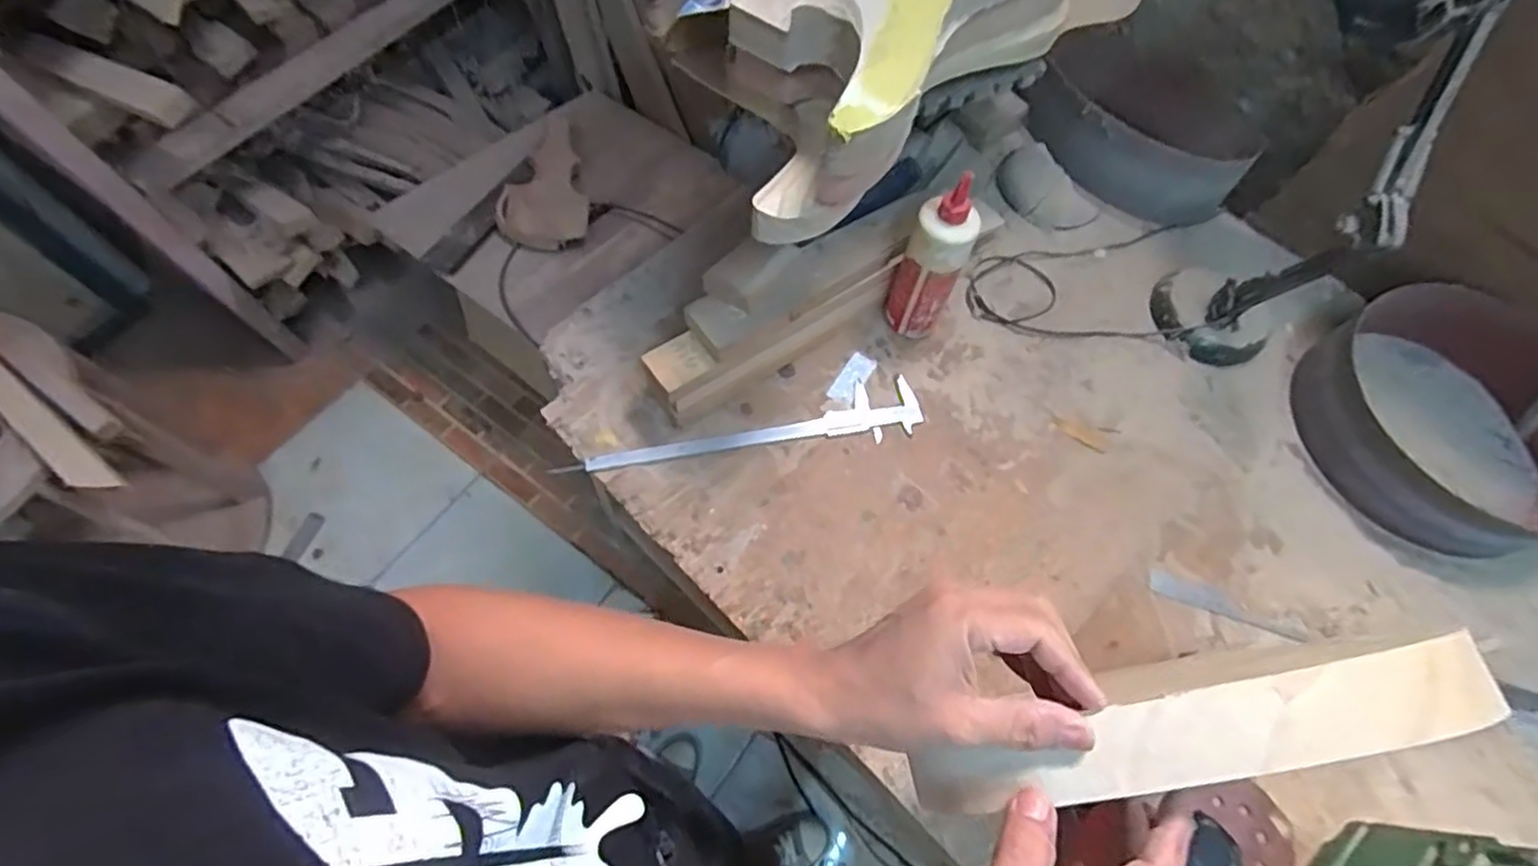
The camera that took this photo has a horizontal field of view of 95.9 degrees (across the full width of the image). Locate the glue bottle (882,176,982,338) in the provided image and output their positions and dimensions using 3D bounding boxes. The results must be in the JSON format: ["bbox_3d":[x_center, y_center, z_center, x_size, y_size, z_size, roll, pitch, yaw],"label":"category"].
[{"bbox_3d":[0.182,-0.187,0.782,0.070,0.216,0.058,19,67,6],"label":"glue bottle"}]

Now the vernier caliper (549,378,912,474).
[{"bbox_3d":[-0.024,0.008,0.803,0.414,0.009,0.068,-13,67,-8],"label":"vernier caliper"}]

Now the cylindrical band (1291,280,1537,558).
[{"bbox_3d":[0.782,-0.022,0.775,0.292,0.115,0.282,1,66,-2],"label":"cylindrical band"}]

